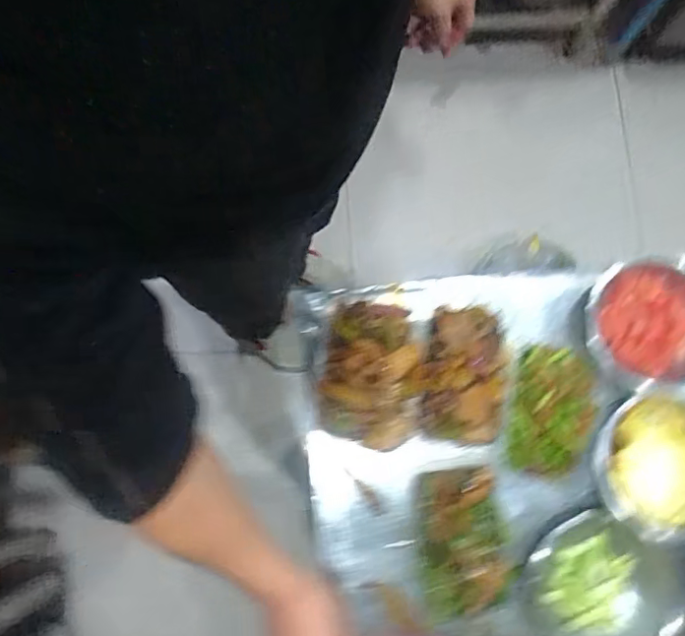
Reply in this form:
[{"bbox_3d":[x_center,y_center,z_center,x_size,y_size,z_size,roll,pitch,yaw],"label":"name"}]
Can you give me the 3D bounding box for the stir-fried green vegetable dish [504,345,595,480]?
[{"bbox_3d":[0.229,0.099,0.611,0.090,0.030,0.147,14,78,0],"label":"stir-fried green vegetable dish"}]

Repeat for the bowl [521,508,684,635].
[{"bbox_3d":[0.266,0.287,0.592,0.153,0.078,0.127,-32,77,-8],"label":"bowl"}]

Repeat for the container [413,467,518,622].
[{"bbox_3d":[0.125,0.232,0.589,0.094,0.060,0.140,-3,79,-3],"label":"container"}]

